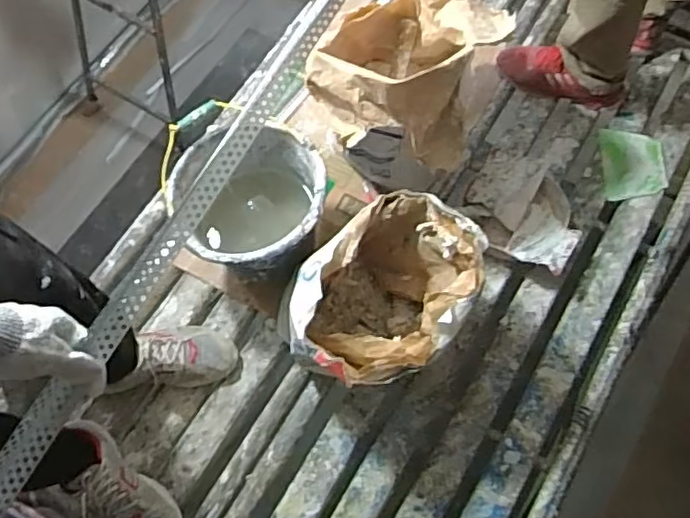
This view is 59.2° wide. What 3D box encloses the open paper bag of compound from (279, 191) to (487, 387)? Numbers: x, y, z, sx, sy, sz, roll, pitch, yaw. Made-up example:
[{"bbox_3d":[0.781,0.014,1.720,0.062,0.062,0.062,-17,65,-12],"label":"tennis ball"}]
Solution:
[{"bbox_3d":[0.062,0.074,1.063,0.334,0.277,0.276,-35,71,-11],"label":"open paper bag of compound"}]

